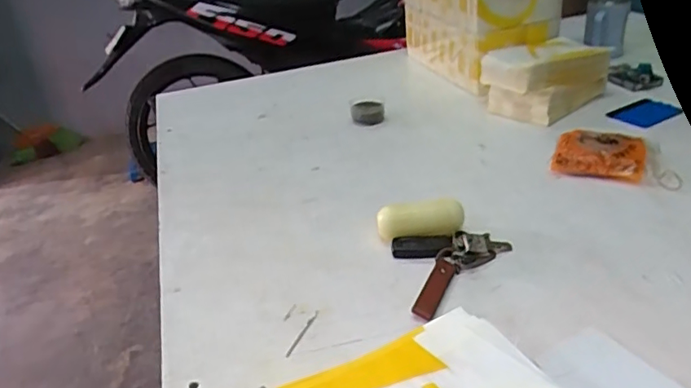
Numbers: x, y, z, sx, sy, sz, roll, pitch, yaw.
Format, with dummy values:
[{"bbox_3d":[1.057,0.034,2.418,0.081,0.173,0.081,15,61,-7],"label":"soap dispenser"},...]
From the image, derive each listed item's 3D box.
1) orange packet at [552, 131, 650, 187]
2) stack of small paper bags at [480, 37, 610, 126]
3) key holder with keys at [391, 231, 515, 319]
[{"bbox_3d":[0.339,-0.053,0.734,0.112,0.036,0.090,8,32,23],"label":"orange packet"},{"bbox_3d":[0.324,-0.194,0.910,0.171,0.089,0.141,-27,36,-33],"label":"stack of small paper bags"},{"bbox_3d":[0.094,0.066,0.589,0.096,0.023,0.147,22,40,40],"label":"key holder with keys"}]

